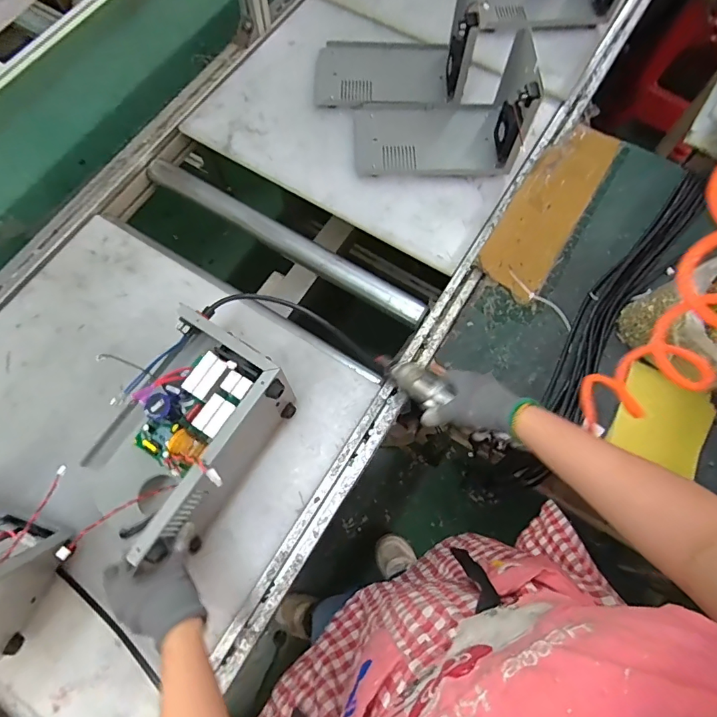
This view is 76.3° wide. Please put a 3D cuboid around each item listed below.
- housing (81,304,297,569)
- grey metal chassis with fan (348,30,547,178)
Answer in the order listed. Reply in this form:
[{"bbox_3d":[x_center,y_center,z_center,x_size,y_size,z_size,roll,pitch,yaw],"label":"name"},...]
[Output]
[{"bbox_3d":[-0.231,0.096,0.596,0.180,0.150,0.260,36,75,10],"label":"housing"},{"bbox_3d":[0.140,-0.438,0.794,0.288,0.164,0.171,3,72,0],"label":"grey metal chassis with fan"}]

